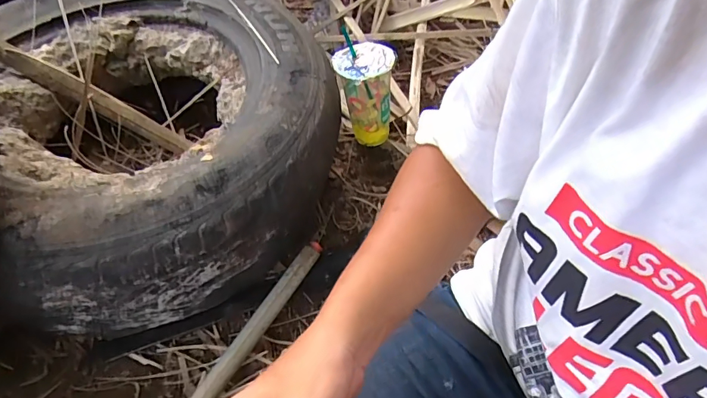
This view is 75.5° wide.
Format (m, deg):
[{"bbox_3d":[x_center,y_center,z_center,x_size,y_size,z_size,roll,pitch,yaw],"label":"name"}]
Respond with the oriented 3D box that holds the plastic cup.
[{"bbox_3d":[0.014,-0.164,0.736,0.088,0.152,0.082,2,51,-2],"label":"plastic cup"}]

